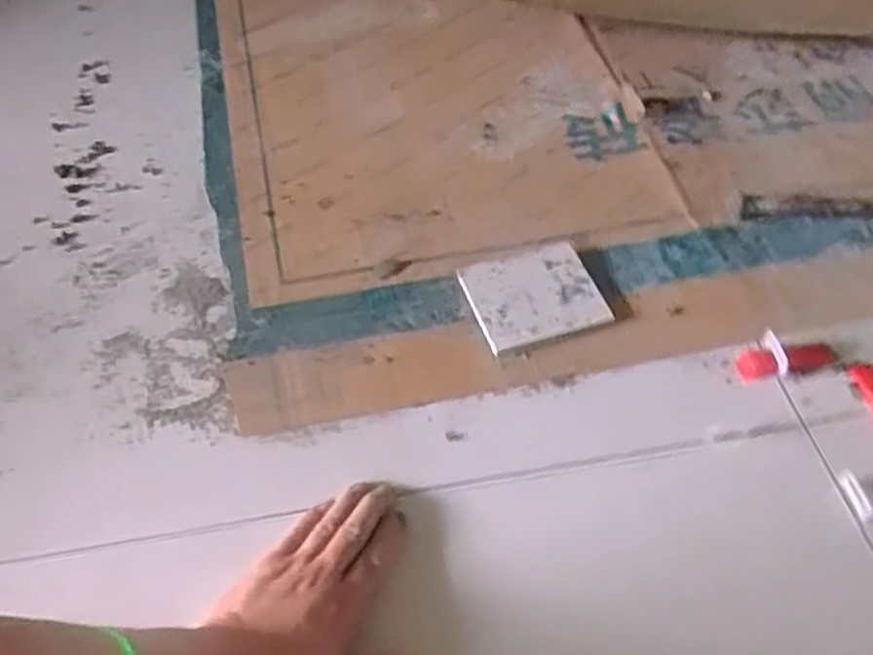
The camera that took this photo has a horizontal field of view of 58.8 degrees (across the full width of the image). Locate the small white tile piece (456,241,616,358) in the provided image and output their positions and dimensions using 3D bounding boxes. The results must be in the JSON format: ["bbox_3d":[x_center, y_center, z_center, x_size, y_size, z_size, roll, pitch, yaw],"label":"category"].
[{"bbox_3d":[0.087,-0.031,0.700,0.114,0.008,0.100,-16,54,-12],"label":"small white tile piece"}]

